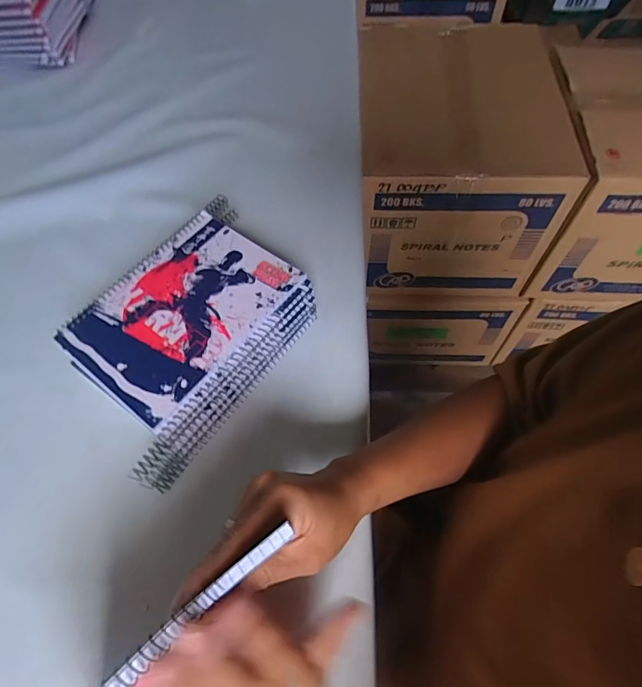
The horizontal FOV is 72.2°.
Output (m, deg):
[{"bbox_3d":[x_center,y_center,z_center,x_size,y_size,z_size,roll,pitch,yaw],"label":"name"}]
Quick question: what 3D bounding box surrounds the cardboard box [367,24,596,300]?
[{"bbox_3d":[0.240,-0.352,0.839,0.325,0.284,0.425,1,61,3],"label":"cardboard box"}]

